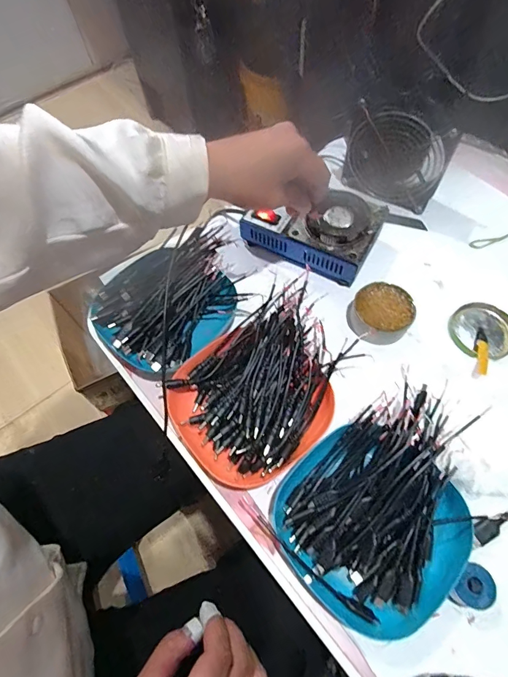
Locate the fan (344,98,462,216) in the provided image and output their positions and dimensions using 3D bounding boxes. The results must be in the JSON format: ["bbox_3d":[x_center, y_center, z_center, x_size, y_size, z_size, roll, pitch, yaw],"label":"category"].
[{"bbox_3d":[0.184,-0.234,0.493,0.121,0.099,0.038,33,48,18],"label":"fan"}]

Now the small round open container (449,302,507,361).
[{"bbox_3d":[0.247,-0.009,0.413,0.061,0.011,0.065,-1,63,3],"label":"small round open container"}]

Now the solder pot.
[{"bbox_3d":[0.069,-0.134,0.455,0.145,0.055,0.089,23,65,13],"label":"solder pot"}]

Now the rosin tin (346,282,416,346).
[{"bbox_3d":[0.135,-0.027,0.416,0.065,0.028,0.059,1,63,4],"label":"rosin tin"}]

